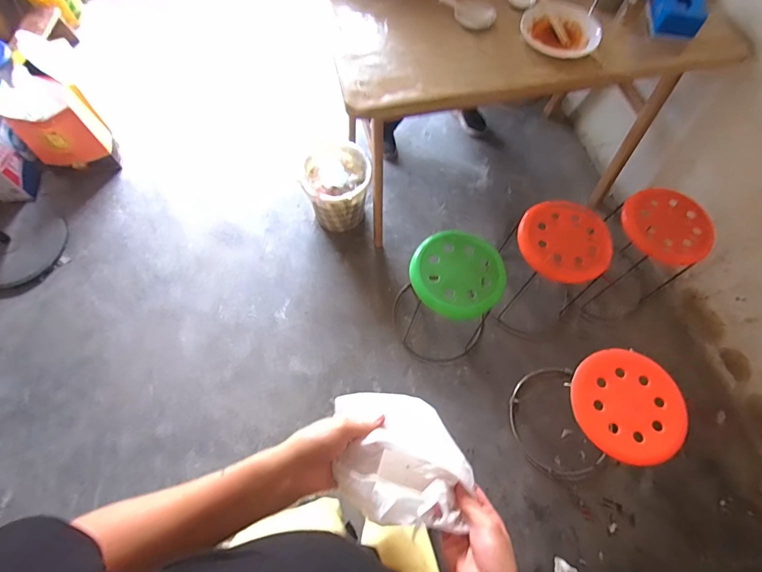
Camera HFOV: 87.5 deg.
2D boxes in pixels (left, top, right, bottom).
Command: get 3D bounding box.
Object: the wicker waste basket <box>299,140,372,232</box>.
[{"bbox_3d":[-0.173,-0.390,1.598,0.252,0.270,0.273,1,66,-2],"label":"wicker waste basket"}]

